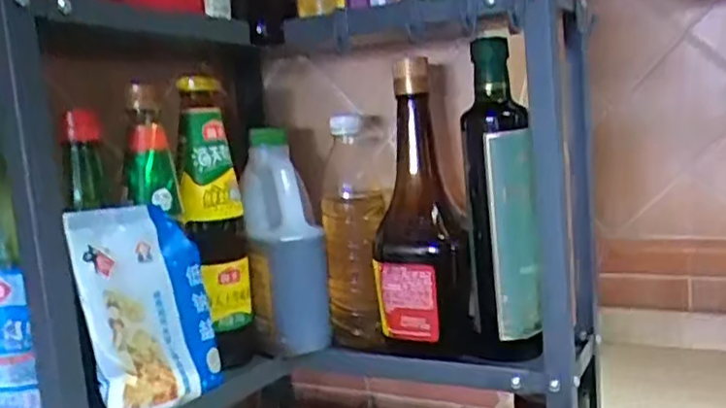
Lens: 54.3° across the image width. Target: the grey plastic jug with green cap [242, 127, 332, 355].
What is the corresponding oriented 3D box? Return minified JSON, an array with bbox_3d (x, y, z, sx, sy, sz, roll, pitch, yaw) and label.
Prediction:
[{"bbox_3d":[-0.080,0.034,0.721,0.070,0.212,0.076,-6,8,-12],"label":"grey plastic jug with green cap"}]

